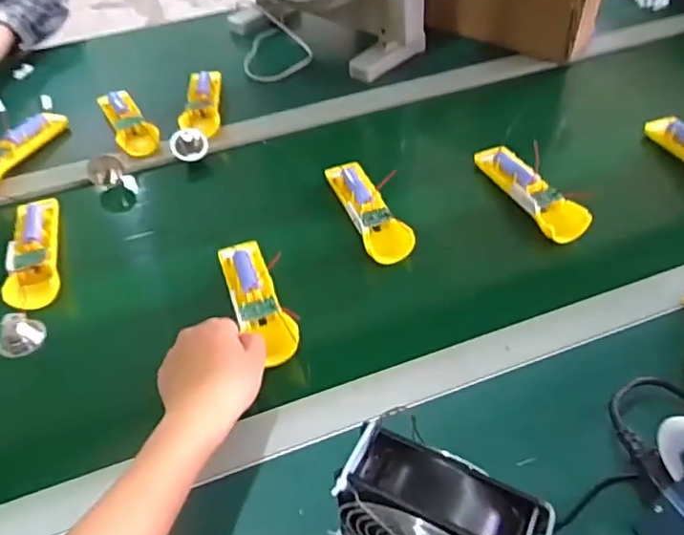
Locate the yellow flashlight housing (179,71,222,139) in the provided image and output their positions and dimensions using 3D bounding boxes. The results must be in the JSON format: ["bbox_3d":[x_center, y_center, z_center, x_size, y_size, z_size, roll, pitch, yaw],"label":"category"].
[{"bbox_3d":[-0.197,-0.229,0.820,0.052,0.026,0.167,-8,49,-4],"label":"yellow flashlight housing"}]

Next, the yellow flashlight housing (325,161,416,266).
[{"bbox_3d":[0.029,-0.072,0.667,0.050,0.024,0.165,-15,50,-11],"label":"yellow flashlight housing"}]

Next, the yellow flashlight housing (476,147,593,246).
[{"bbox_3d":[0.211,-0.092,0.673,0.045,0.029,0.166,-21,51,-16],"label":"yellow flashlight housing"}]

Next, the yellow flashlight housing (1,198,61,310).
[{"bbox_3d":[-0.340,-0.022,0.639,0.051,0.023,0.166,-16,50,-12],"label":"yellow flashlight housing"}]

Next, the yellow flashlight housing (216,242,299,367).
[{"bbox_3d":[-0.084,0.026,0.566,0.048,0.024,0.158,-20,47,-15],"label":"yellow flashlight housing"}]

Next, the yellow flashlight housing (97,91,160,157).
[{"bbox_3d":[-0.291,-0.199,0.798,0.053,0.030,0.157,-22,51,-17],"label":"yellow flashlight housing"}]

